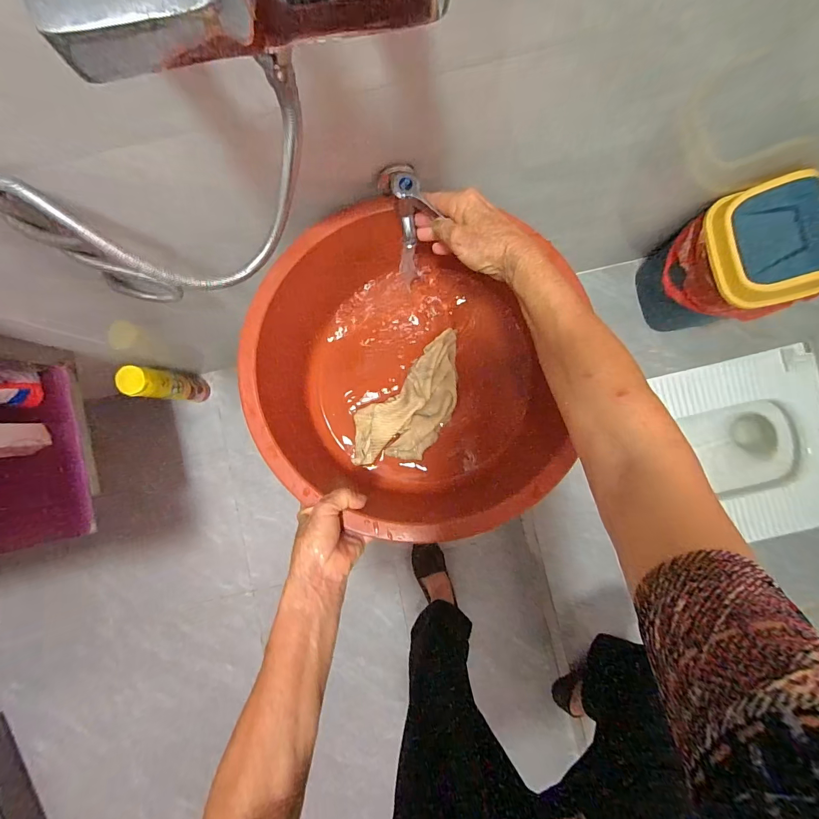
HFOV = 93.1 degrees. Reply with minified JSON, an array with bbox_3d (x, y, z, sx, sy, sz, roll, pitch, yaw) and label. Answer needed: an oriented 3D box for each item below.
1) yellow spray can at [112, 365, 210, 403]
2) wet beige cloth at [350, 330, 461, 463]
[{"bbox_3d":[-0.583,-0.058,0.935,0.055,0.251,0.068,8,87,1],"label":"yellow spray can"},{"bbox_3d":[0.010,-0.003,0.516,0.202,0.021,0.095,-44,88,-2],"label":"wet beige cloth"}]

